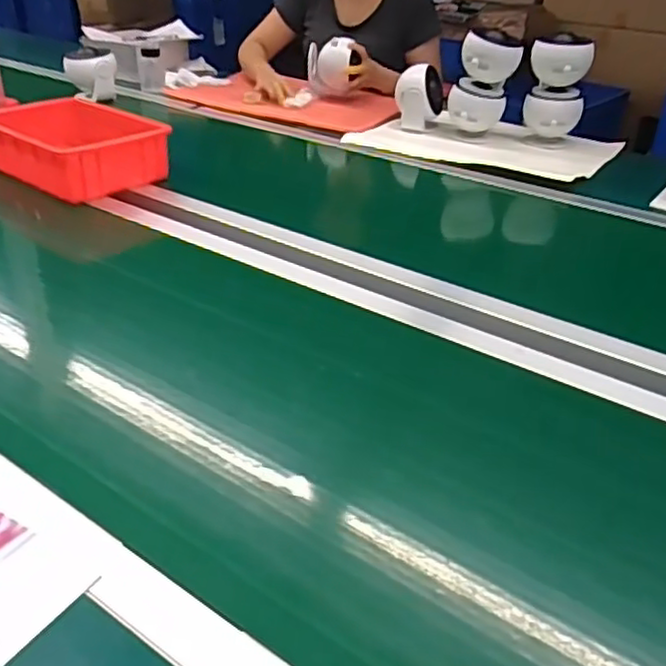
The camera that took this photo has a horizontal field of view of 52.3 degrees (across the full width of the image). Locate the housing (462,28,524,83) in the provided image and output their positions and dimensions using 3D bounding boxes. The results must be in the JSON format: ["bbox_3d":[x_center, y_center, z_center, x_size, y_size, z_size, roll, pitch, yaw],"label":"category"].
[{"bbox_3d":[0.328,-0.572,1.392,0.118,0.083,0.092,10,32,14],"label":"housing"}]

